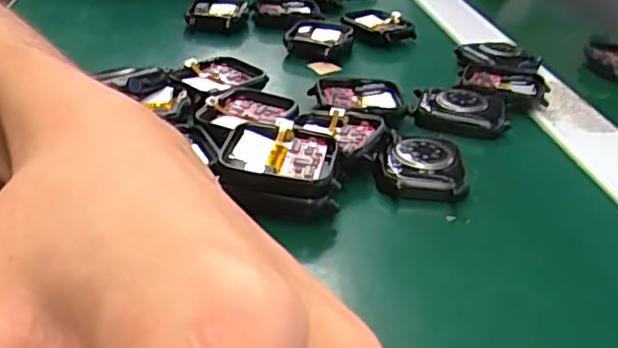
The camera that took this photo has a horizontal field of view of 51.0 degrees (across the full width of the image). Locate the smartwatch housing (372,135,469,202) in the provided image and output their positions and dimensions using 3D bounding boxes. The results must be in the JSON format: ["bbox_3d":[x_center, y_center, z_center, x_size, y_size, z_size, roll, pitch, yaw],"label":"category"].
[{"bbox_3d":[0.046,-0.003,0.268,0.036,0.014,0.030,7,30,2],"label":"smartwatch housing"}]

